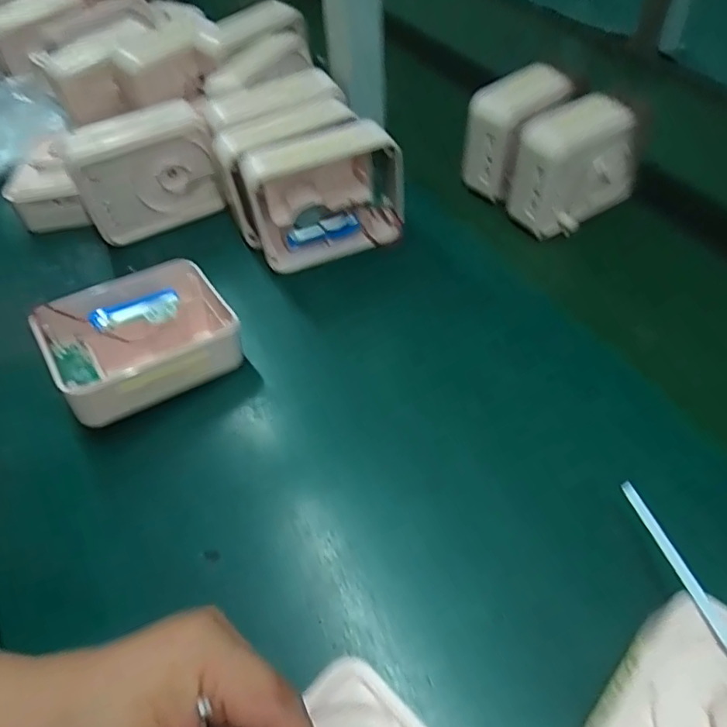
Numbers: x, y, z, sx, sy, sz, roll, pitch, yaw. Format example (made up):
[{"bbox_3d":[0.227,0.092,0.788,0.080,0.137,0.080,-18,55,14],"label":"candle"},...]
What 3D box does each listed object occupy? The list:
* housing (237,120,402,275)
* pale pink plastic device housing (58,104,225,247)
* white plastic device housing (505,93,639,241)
[{"bbox_3d":[-0.034,-0.144,0.491,0.133,0.105,0.044,-16,51,-9],"label":"housing"},{"bbox_3d":[-0.206,-0.179,0.530,0.126,0.097,0.046,-26,53,-16],"label":"pale pink plastic device housing"},{"bbox_3d":[0.190,-0.177,0.509,0.105,0.094,0.058,-26,53,-16],"label":"white plastic device housing"}]

